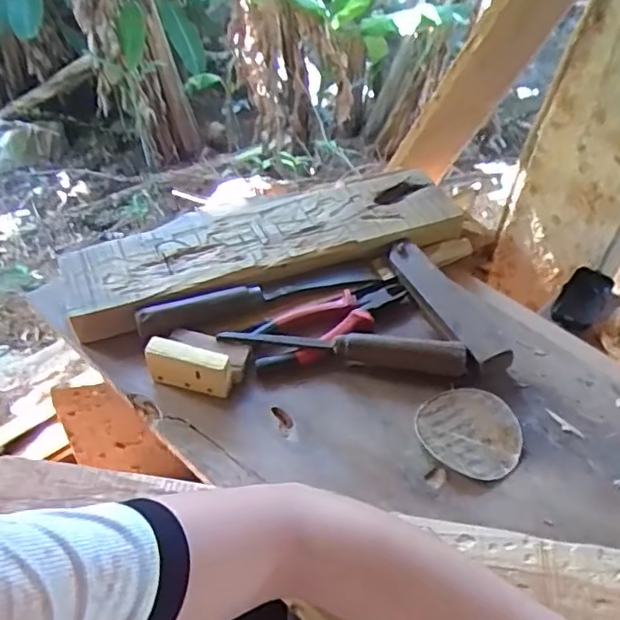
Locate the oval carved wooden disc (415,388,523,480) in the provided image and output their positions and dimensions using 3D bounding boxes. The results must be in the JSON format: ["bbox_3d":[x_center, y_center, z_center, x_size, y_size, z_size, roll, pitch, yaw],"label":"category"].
[{"bbox_3d":[0.147,0.110,0.565,0.092,0.009,0.089,26,51,20],"label":"oval carved wooden disc"}]

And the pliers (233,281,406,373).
[{"bbox_3d":[0.025,0.015,0.658,0.189,0.024,0.075,-16,50,-17],"label":"pliers"}]

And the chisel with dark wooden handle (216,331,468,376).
[{"bbox_3d":[0.033,0.036,0.622,0.244,0.035,0.022,8,47,5],"label":"chisel with dark wooden handle"}]

